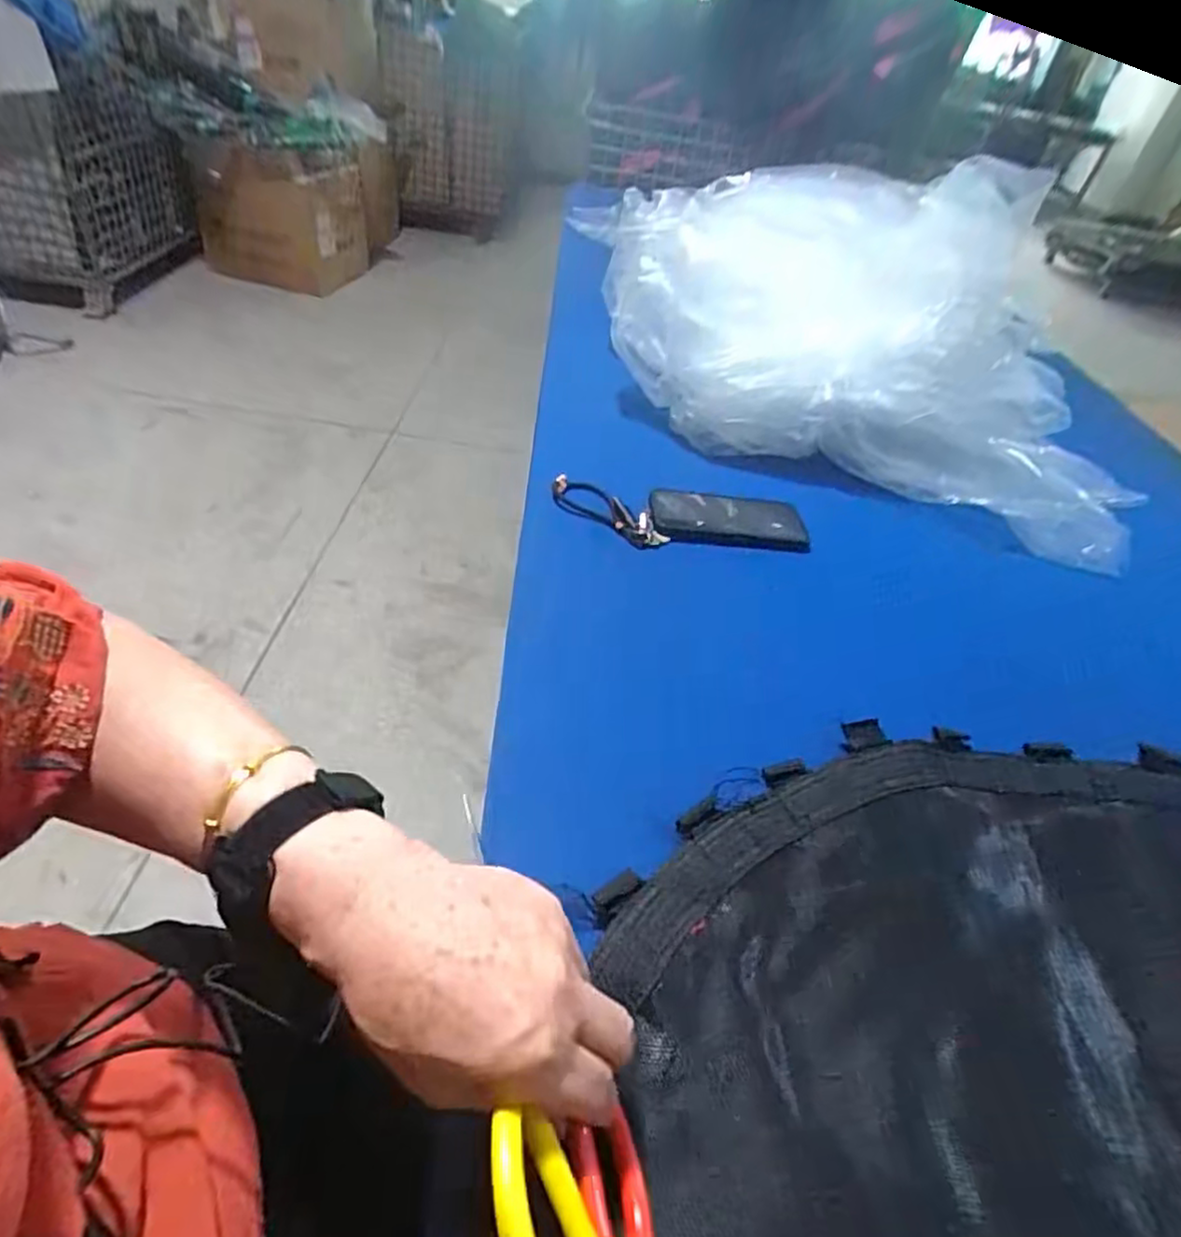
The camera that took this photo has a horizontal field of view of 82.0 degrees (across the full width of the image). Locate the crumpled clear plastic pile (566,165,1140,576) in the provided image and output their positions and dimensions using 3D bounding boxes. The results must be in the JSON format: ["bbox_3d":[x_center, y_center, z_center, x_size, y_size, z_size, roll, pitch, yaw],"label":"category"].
[{"bbox_3d":[0.313,-0.327,0.790,0.722,0.268,0.251,24,44,15],"label":"crumpled clear plastic pile"}]

